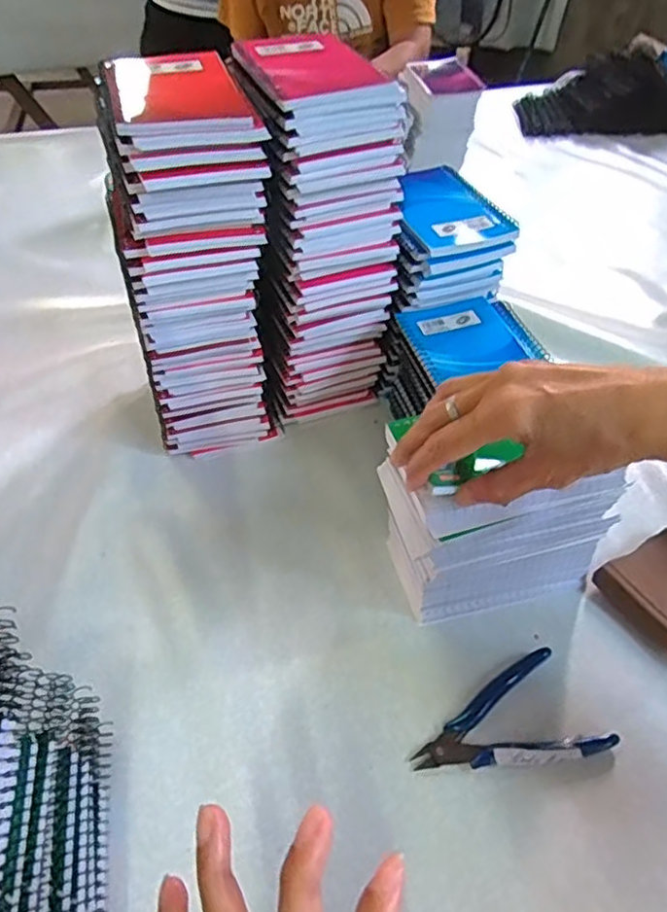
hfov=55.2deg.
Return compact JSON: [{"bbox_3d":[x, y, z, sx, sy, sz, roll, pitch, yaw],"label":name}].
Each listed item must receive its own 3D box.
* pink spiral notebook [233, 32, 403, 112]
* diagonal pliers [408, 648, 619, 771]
[{"bbox_3d":[-0.014,-0.274,0.451,0.086,0.015,0.120,-15,48,-13],"label":"pink spiral notebook"},{"bbox_3d":[0.106,0.171,0.401,0.116,0.012,0.068,-16,48,-15],"label":"diagonal pliers"}]

